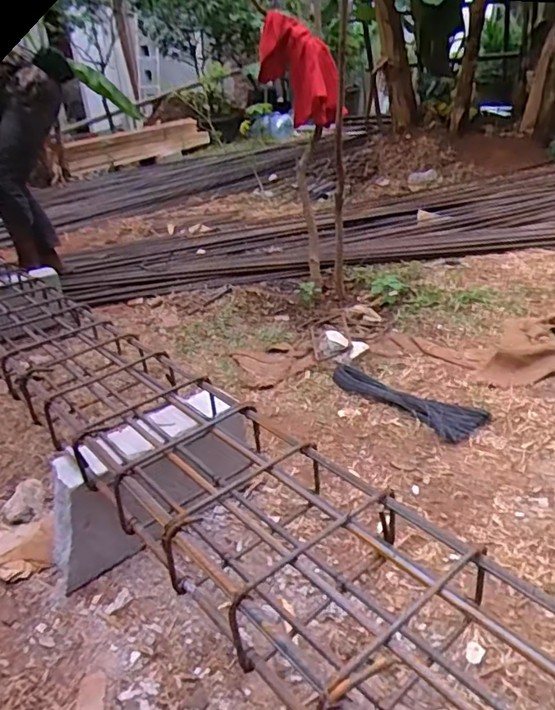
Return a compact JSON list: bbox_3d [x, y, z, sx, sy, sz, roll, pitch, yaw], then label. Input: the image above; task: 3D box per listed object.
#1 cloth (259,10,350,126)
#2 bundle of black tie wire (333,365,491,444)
[{"bbox_3d":[0.072,-0.857,1.681,0.237,0.298,0.145,-3,29,5],"label":"cloth"},{"bbox_3d":[0.295,0.092,1.328,0.118,0.039,0.416,-24,33,-29],"label":"bundle of black tie wire"}]

